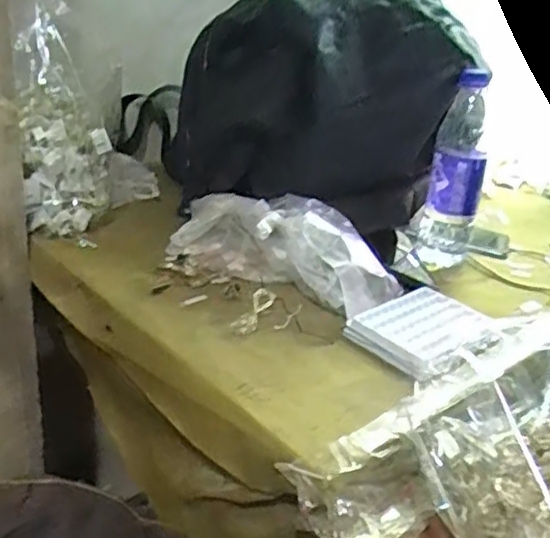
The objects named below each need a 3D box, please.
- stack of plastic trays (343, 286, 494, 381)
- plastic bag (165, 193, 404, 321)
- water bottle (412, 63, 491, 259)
[{"bbox_3d":[0.144,0.059,0.657,0.136,0.017,0.093,-18,35,-41],"label":"stack of plastic trays"},{"bbox_3d":[0.001,-0.026,0.706,0.258,0.079,0.105,16,27,19],"label":"plastic bag"},{"bbox_3d":[0.224,-0.122,0.816,0.063,0.225,0.060,13,26,13],"label":"water bottle"}]

